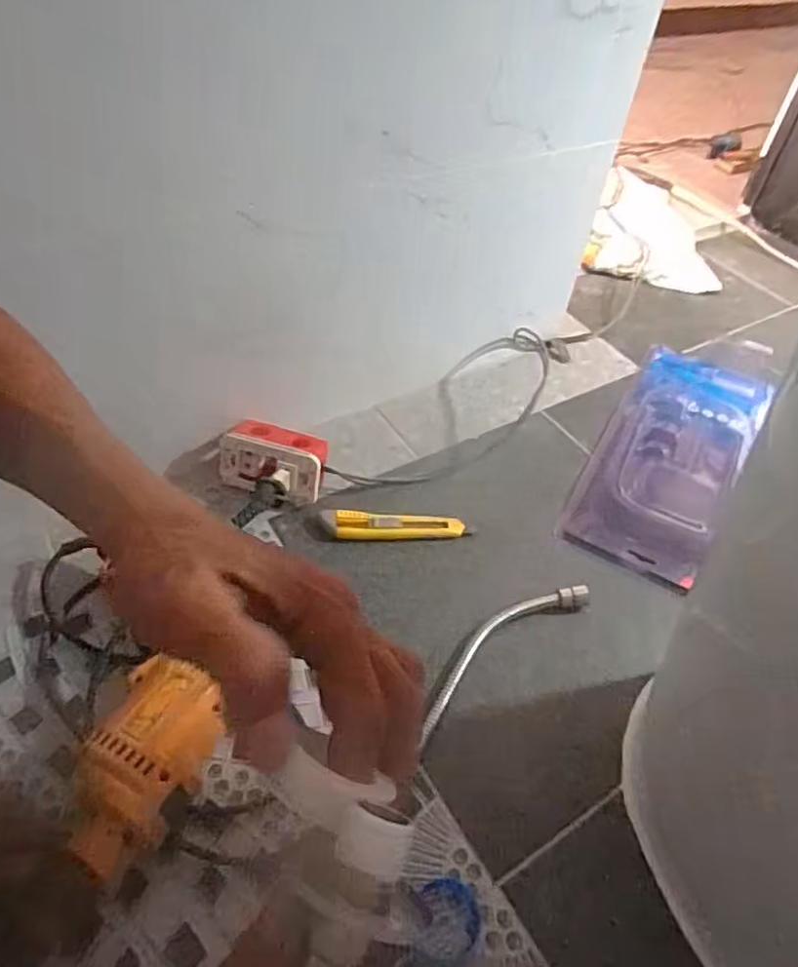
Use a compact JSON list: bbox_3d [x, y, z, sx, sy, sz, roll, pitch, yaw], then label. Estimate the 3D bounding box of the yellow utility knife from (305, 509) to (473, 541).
[{"bbox_3d":[-0.008,0.045,0.681,0.174,0.012,0.033,1,48,-6],"label":"yellow utility knife"}]

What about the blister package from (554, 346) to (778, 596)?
[{"bbox_3d":[0.348,-0.051,0.788,0.166,0.034,0.425,26,50,17],"label":"blister package"}]

